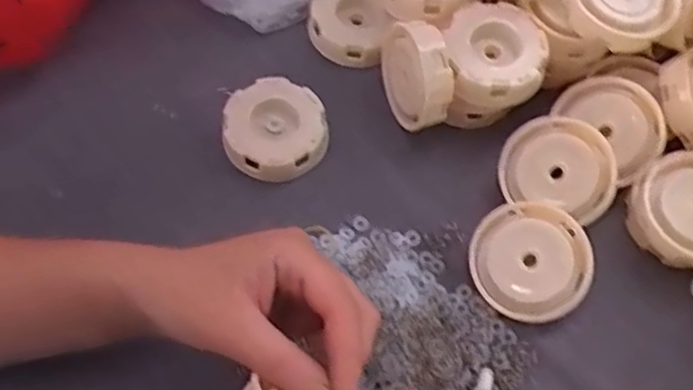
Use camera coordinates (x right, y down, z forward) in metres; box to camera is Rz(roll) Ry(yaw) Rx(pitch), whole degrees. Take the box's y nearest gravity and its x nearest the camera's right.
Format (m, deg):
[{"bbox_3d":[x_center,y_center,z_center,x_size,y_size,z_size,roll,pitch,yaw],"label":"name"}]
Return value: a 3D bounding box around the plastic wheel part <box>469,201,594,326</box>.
[{"bbox_3d":[0.110,0.039,0.417,0.069,0.015,0.069,-1,84,10],"label":"plastic wheel part"}]

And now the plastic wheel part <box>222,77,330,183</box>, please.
[{"bbox_3d":[-0.049,-0.042,0.466,0.066,0.032,0.068,1,65,-2],"label":"plastic wheel part"}]

